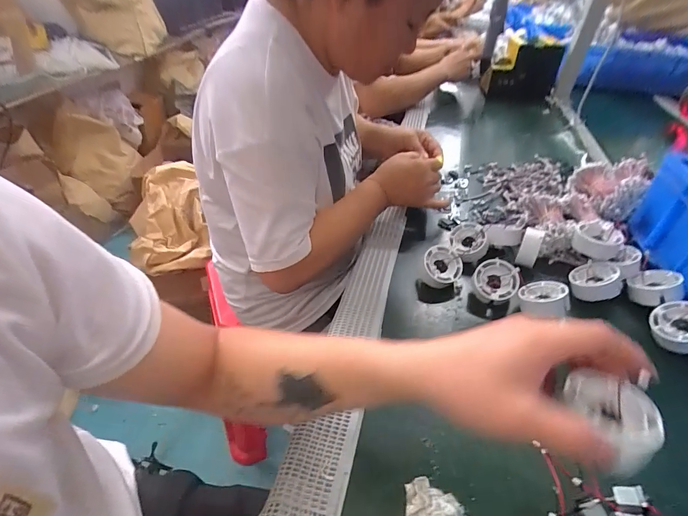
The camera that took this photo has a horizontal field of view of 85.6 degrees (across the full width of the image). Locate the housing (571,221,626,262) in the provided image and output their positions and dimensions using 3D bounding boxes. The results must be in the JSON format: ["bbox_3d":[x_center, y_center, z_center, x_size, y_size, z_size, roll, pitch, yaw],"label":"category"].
[{"bbox_3d":[0.351,-0.026,0.509,0.059,0.036,0.054,1,41,-1],"label":"housing"}]

